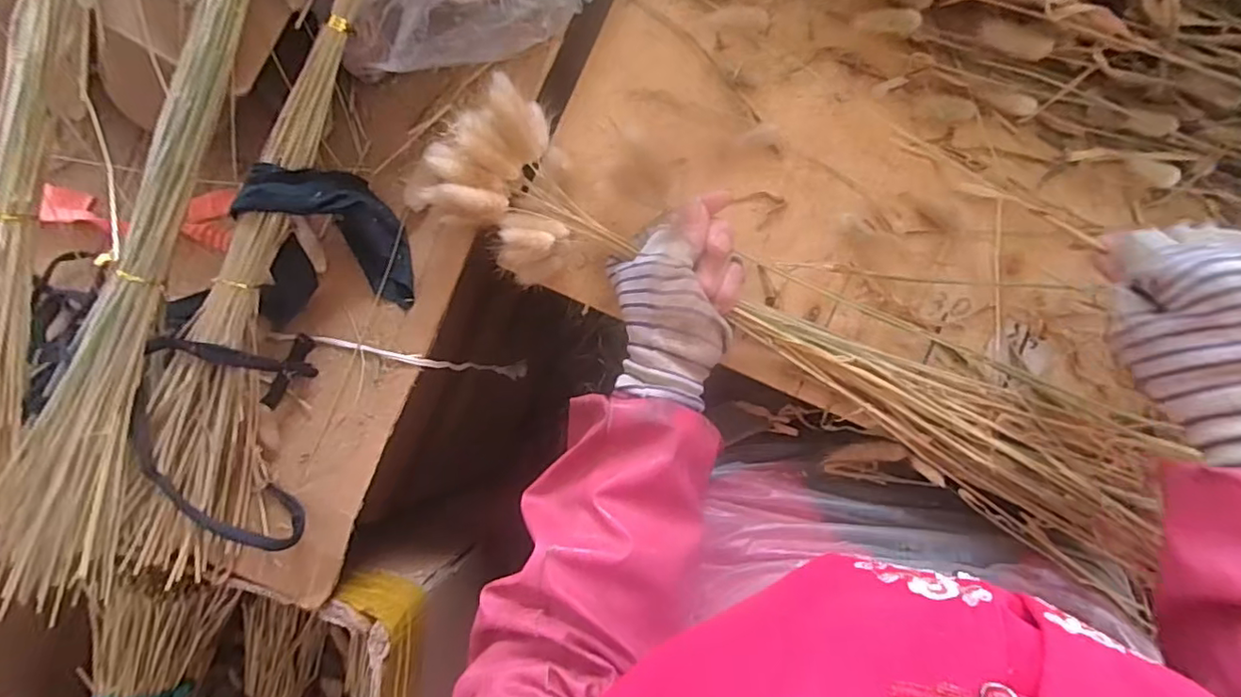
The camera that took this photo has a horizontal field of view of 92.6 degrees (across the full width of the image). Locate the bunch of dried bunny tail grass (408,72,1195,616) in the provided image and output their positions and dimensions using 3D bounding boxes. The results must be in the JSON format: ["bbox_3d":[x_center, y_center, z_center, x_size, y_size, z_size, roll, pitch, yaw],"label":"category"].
[{"bbox_3d":[0.111,-0.009,0.367,0.473,0.076,0.087,28,89,-3],"label":"bunch of dried bunny tail grass"}]

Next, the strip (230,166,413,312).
[{"bbox_3d":[-0.177,-0.078,0.377,0.056,0.112,0.051,-49,45,0],"label":"strip"}]

